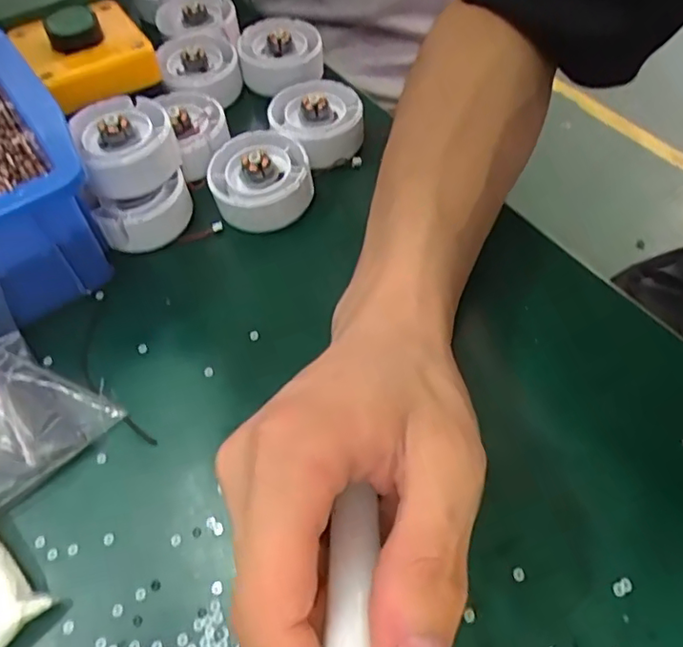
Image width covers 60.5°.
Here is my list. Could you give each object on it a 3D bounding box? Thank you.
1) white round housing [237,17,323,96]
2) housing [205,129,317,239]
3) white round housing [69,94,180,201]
[{"bbox_3d":[-0.042,-0.176,0.382,0.051,0.025,0.051,-1,55,2],"label":"white round housing"},{"bbox_3d":[-0.044,-0.076,0.315,0.051,0.028,0.049,-1,55,2],"label":"housing"},{"bbox_3d":[-0.111,-0.092,0.304,0.047,0.032,0.052,-22,57,-11],"label":"white round housing"}]

